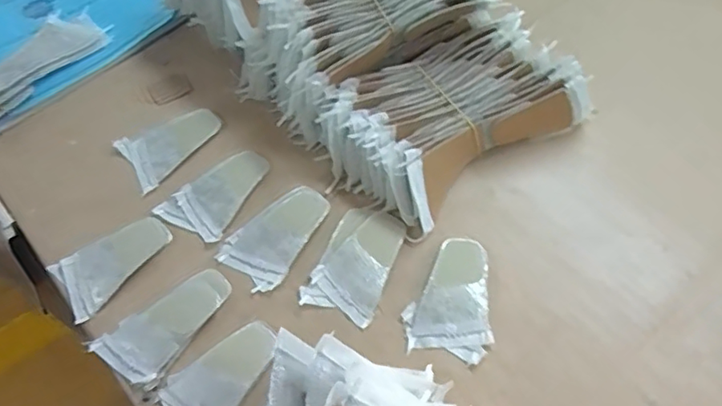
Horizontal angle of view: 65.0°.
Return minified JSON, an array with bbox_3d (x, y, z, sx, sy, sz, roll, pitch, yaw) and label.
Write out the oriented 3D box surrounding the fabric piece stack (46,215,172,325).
[{"bbox_3d":[-0.214,0.051,0.493,0.098,0.009,0.061,-35,62,-16],"label":"fabric piece stack"}]

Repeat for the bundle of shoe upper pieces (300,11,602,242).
[{"bbox_3d":[0.080,-0.085,0.524,0.219,0.057,0.152,-35,62,-16],"label":"bundle of shoe upper pieces"}]

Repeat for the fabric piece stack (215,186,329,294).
[{"bbox_3d":[-0.070,0.026,0.496,0.062,0.009,0.102,37,68,23],"label":"fabric piece stack"}]

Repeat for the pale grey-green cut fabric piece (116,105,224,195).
[{"bbox_3d":[-0.186,-0.060,0.563,0.098,0.004,0.066,-34,62,-15],"label":"pale grey-green cut fabric piece"}]

